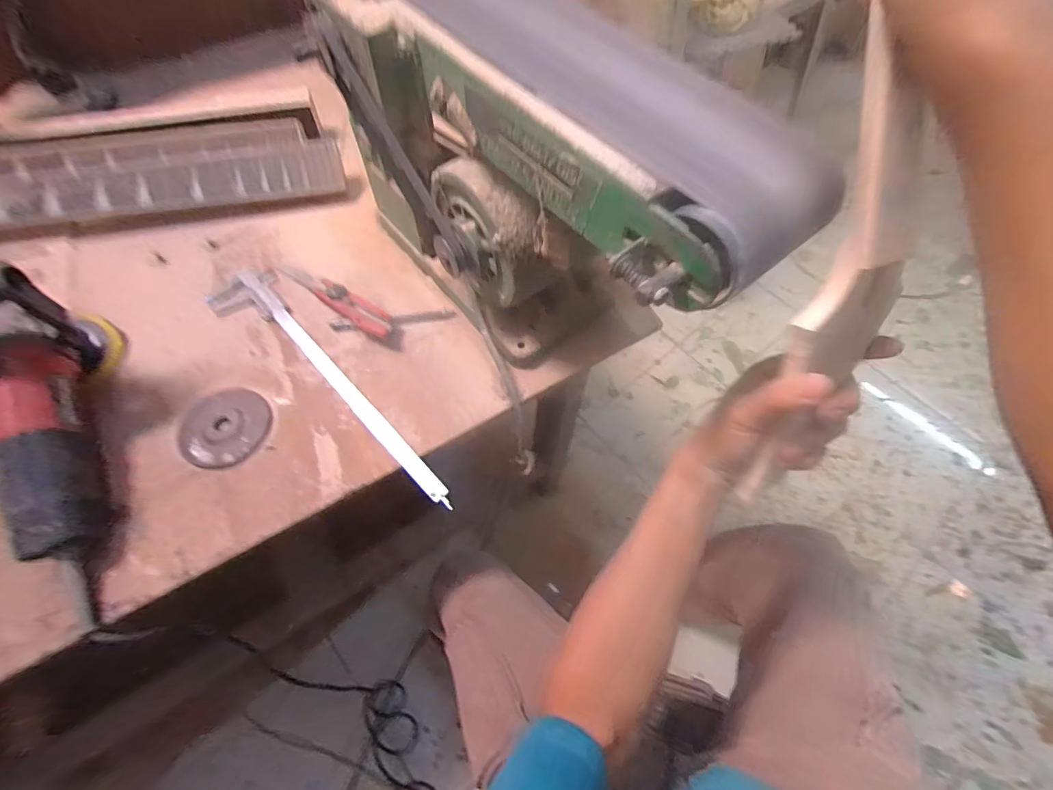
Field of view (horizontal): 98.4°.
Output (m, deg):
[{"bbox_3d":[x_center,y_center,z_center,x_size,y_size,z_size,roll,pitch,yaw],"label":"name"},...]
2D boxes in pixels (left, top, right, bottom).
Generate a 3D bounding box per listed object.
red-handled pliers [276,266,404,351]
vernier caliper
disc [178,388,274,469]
[{"bbox_3d":[-0.232,-0.119,0.553,0.207,0.021,0.034,32,65,13],"label":"red-handled pliers"},{"bbox_3d":[-0.224,-0.015,0.501,0.394,0.015,0.068,42,68,18],"label":"vernier caliper"},{"bbox_3d":[-0.318,0.032,0.479,0.089,0.011,0.088,1,62,-2],"label":"disc"}]

